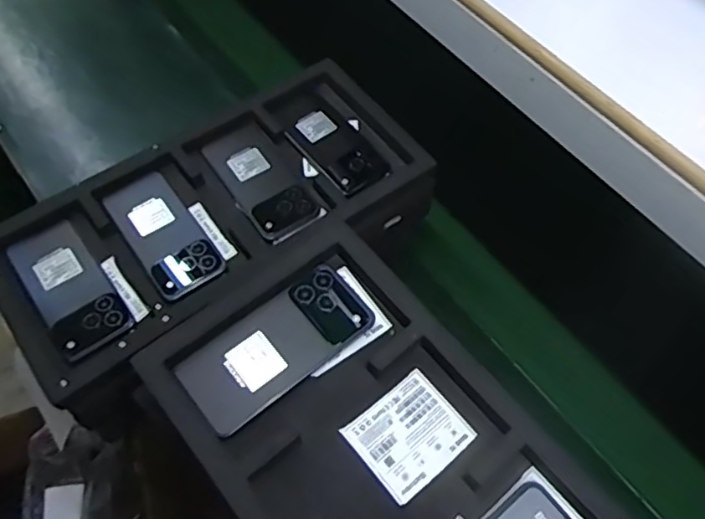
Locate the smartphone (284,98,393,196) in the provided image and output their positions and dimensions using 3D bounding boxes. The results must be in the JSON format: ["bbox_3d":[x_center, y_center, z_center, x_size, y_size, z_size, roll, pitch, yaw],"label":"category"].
[{"bbox_3d":[-0.021,-0.140,0.725,0.077,0.009,0.141,-35,68,-21],"label":"smartphone"}]

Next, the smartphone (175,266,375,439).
[{"bbox_3d":[-0.061,0.071,0.491,0.160,0.014,0.074,-36,68,-22],"label":"smartphone"}]

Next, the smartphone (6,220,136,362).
[{"bbox_3d":[-0.296,0.028,0.611,0.075,0.011,0.163,-33,67,-20],"label":"smartphone"}]

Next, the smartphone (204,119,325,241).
[{"bbox_3d":[-0.109,-0.097,0.695,0.084,0.014,0.163,-32,67,-20],"label":"smartphone"}]

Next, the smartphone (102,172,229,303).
[{"bbox_3d":[-0.207,-0.029,0.648,0.077,0.007,0.157,-33,67,-20],"label":"smartphone"}]

